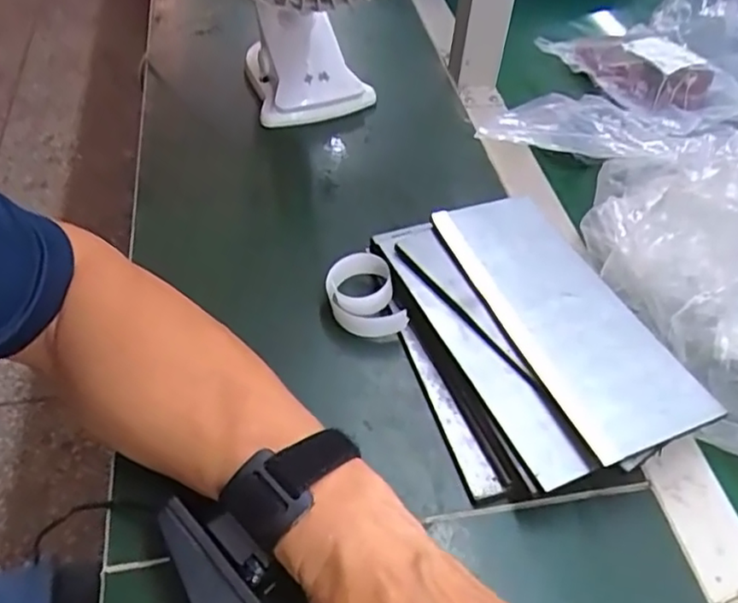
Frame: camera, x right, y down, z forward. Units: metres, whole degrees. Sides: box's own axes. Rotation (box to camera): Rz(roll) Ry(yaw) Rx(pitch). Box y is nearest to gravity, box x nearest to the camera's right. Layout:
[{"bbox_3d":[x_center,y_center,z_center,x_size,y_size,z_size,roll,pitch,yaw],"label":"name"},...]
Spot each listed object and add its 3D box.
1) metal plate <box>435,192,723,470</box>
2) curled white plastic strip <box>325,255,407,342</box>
[{"bbox_3d":[0.120,0.003,0.397,0.079,0.009,0.198,-20,54,-14],"label":"metal plate"},{"bbox_3d":[-0.004,-0.001,0.439,0.044,0.033,0.062,-14,52,-15],"label":"curled white plastic strip"}]

